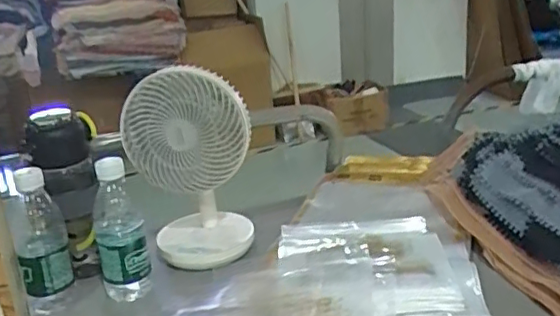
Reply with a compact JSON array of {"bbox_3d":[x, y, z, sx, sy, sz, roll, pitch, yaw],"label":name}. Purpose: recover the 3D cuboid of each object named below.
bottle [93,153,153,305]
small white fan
[{"bbox_3d":[-0.197,0.084,0.717,0.059,0.173,0.062,-11,21,-17],"label":"bottle"},{"bbox_3d":[-0.116,0.012,0.762,0.147,0.241,0.106,-10,21,-13],"label":"small white fan"}]

